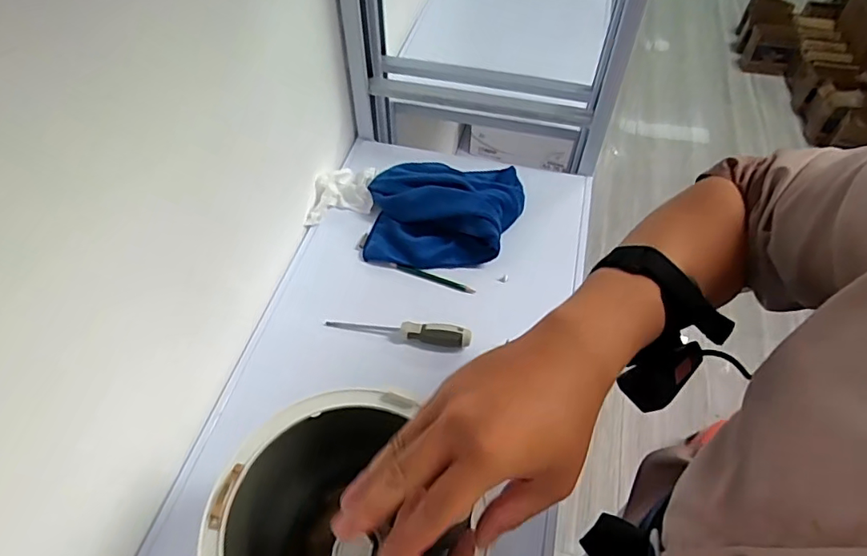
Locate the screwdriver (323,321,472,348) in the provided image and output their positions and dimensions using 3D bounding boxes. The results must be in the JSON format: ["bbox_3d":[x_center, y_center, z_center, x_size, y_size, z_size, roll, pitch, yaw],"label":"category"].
[{"bbox_3d":[-0.046,0.063,0.682,0.187,0.030,0.022,10,55,8],"label":"screwdriver"}]

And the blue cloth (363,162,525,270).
[{"bbox_3d":[0.019,-0.113,0.795,0.232,0.071,0.204,1,54,1],"label":"blue cloth"}]

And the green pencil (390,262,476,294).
[{"bbox_3d":[-0.001,0.000,0.747,0.123,0.007,0.011,17,56,12],"label":"green pencil"}]

